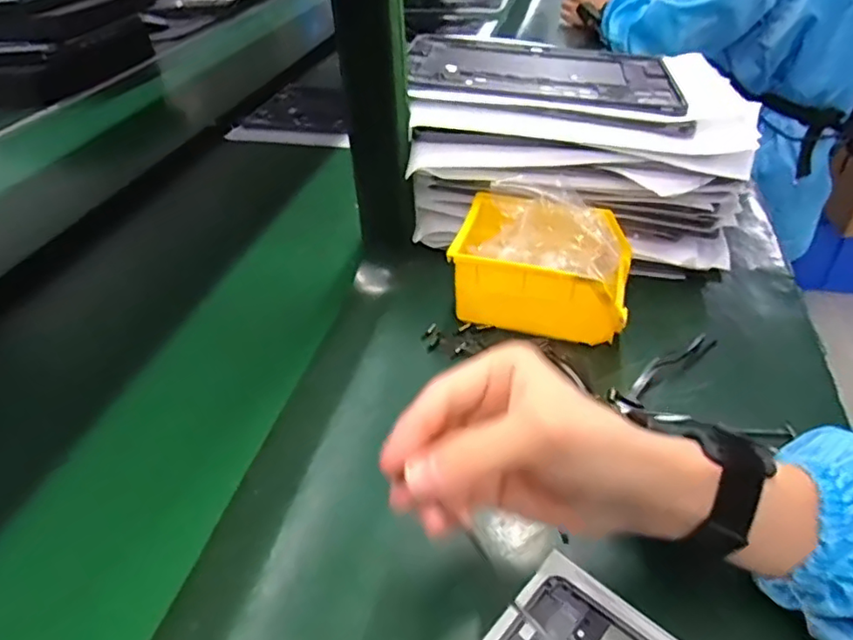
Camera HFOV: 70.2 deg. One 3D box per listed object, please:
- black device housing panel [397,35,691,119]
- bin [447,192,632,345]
[{"bbox_3d":[0.105,-0.235,0.572,0.250,0.023,0.176,8,40,13],"label":"black device housing panel"},{"bbox_3d":[0.096,-0.045,0.499,0.138,0.085,0.099,11,41,14],"label":"bin"}]

